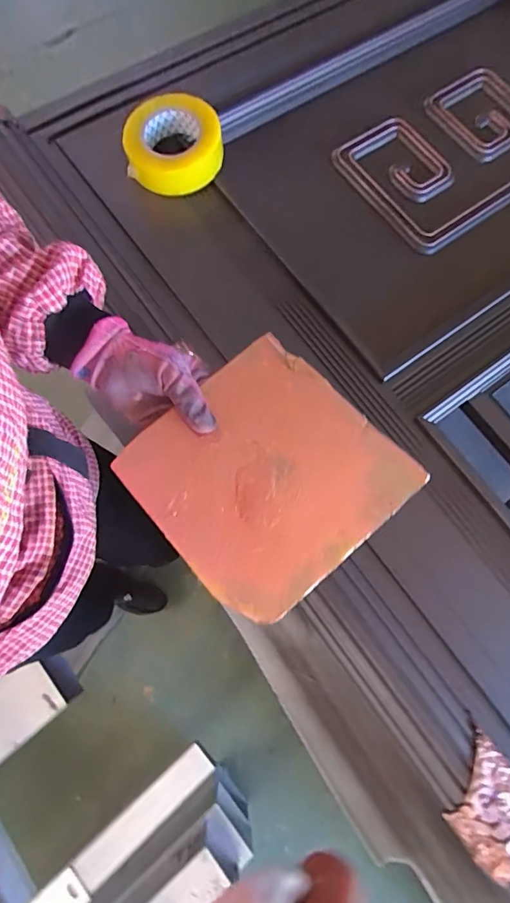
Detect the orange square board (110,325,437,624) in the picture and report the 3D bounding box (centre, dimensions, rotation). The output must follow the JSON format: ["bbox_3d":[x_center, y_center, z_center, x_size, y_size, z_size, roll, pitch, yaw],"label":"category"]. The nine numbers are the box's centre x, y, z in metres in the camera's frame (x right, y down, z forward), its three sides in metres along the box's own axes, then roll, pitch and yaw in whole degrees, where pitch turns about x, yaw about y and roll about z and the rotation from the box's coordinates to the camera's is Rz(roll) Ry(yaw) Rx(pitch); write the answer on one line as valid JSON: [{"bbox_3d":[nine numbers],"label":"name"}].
[{"bbox_3d":[0.007,0.016,0.357,0.174,0.020,0.174,-40,79,-12],"label":"orange square board"}]

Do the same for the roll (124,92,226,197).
[{"bbox_3d":[-0.112,-0.418,0.628,0.126,0.063,0.126,1,73,-2],"label":"roll"}]

